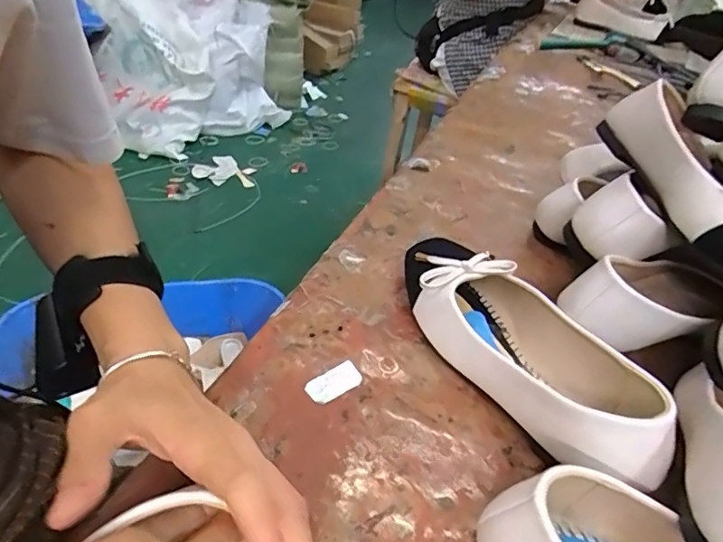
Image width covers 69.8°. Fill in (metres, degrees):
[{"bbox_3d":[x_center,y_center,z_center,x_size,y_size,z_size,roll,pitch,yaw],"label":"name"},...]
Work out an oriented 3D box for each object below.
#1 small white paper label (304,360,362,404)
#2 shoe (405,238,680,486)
[{"bbox_3d":[-0.019,0.077,0.356,0.039,0.004,0.020,-23,56,-28],"label":"small white paper label"},{"bbox_3d":[0.110,0.047,0.361,0.076,0.064,0.218,-17,44,-27],"label":"shoe"}]

